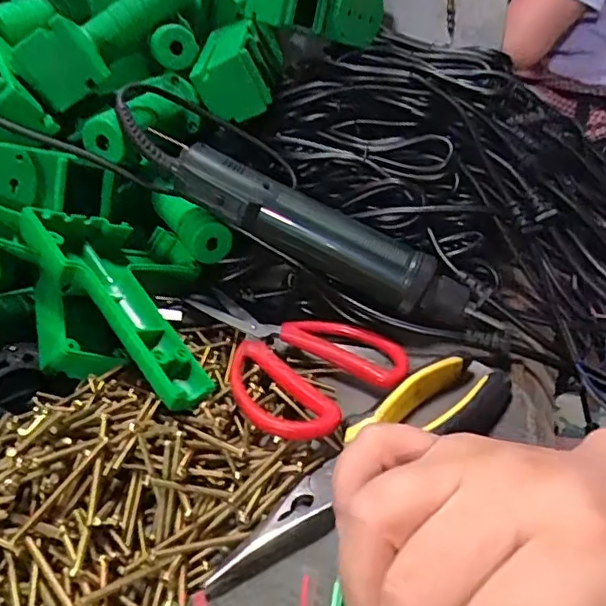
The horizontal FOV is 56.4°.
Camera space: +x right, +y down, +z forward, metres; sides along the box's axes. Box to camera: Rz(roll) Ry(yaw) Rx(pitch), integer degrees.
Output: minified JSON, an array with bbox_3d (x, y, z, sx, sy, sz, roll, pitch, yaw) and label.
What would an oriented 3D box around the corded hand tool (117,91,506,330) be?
[{"bbox_3d":[-0.003,-0.051,0.382,0.275,0.039,0.034,28,40,0],"label":"corded hand tool"}]

